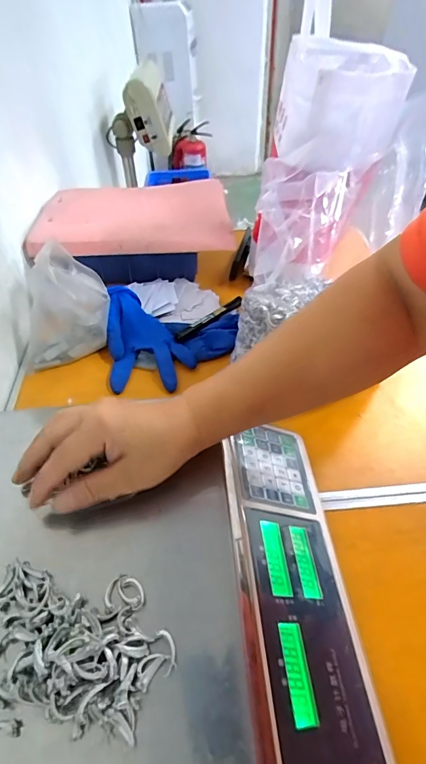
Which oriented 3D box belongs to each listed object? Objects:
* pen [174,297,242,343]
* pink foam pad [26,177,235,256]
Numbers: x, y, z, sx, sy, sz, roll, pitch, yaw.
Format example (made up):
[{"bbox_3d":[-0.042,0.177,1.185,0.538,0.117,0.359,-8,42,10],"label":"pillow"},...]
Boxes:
[{"bbox_3d":[-0.005,-0.097,0.602,0.136,0.007,0.020,-35,54,-28],"label":"pen"},{"bbox_3d":[-0.130,-0.284,0.661,0.308,0.034,0.212,-5,47,-2],"label":"pink foam pad"}]

